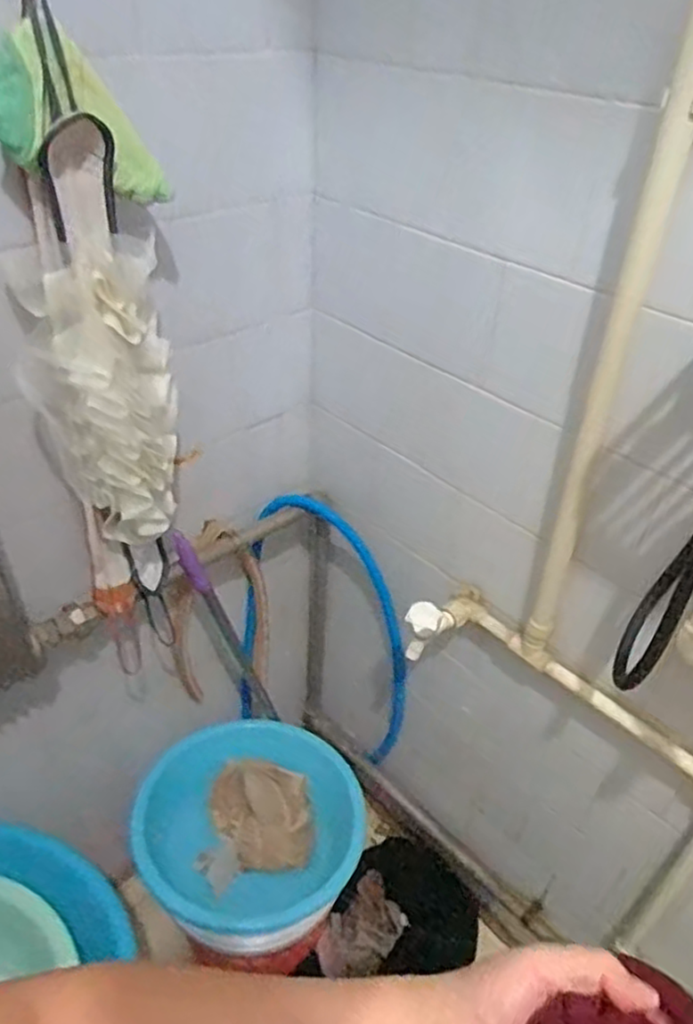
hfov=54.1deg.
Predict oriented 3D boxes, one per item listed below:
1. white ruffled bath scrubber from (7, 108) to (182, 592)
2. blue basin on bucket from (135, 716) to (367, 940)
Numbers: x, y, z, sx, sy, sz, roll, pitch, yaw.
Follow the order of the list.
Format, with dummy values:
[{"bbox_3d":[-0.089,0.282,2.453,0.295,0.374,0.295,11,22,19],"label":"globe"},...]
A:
[{"bbox_3d":[-0.254,-0.113,0.720,0.104,0.496,0.104,15,41,15],"label":"white ruffled bath scrubber"},{"bbox_3d":[-0.139,0.481,1.058,0.321,0.107,0.306,2,39,-1],"label":"blue basin on bucket"}]

